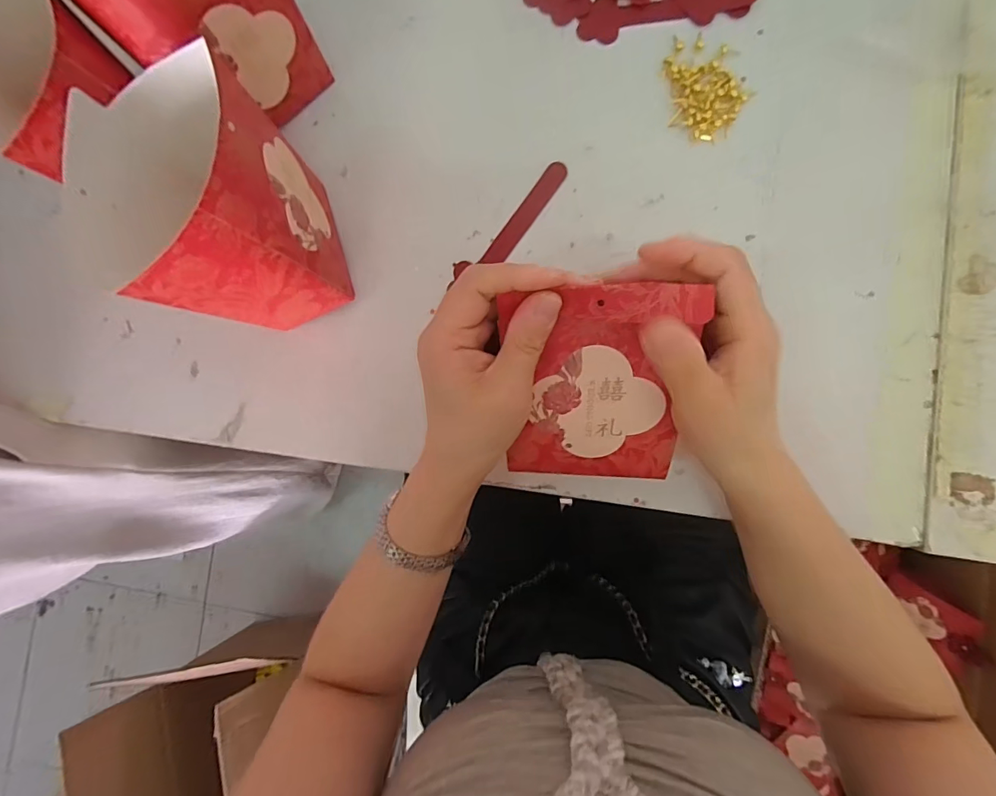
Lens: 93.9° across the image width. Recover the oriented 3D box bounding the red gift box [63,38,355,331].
[{"bbox_3d":[-0.167,-0.116,0.296,0.087,0.148,0.119,-14,84,6],"label":"red gift box"}]

